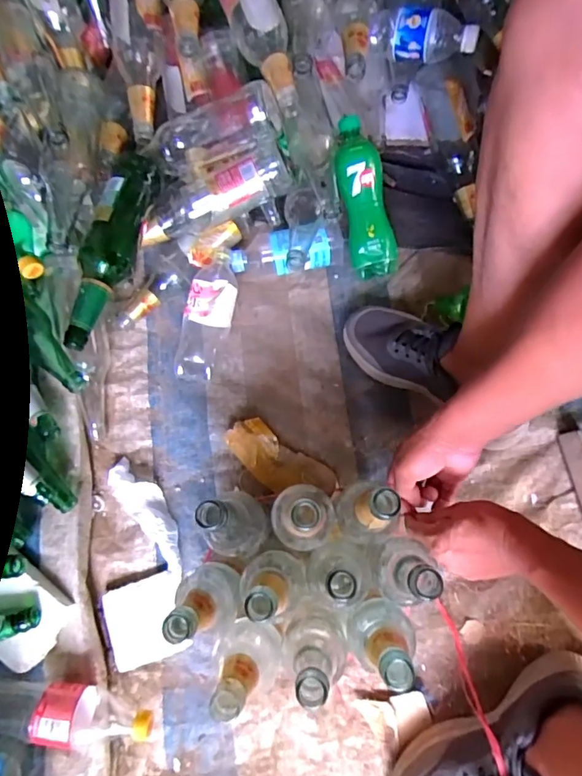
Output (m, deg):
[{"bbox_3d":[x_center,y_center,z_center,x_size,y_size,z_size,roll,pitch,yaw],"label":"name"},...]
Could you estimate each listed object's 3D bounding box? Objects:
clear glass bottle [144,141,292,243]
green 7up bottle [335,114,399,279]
[{"bbox_3d":[-0.109,-0.273,0.680,0.226,0.073,0.074,-22,75,11],"label":"clear glass bottle"},{"bbox_3d":[0.106,-0.274,0.693,0.070,0.055,0.221,-14,100,-2],"label":"green 7up bottle"}]

